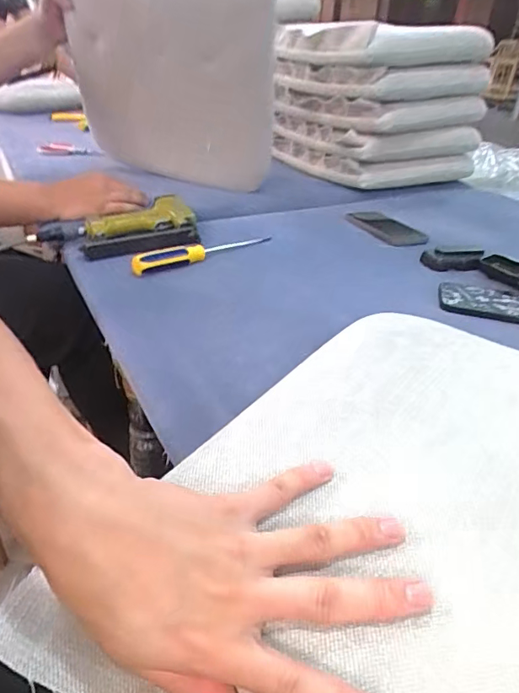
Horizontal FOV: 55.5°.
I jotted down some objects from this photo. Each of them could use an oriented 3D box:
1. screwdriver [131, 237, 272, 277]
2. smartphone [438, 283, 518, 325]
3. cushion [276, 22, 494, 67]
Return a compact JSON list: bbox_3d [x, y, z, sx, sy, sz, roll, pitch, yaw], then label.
[{"bbox_3d":[-0.081,-0.151,0.757,0.247,0.029,0.029,-25,43,-36],"label":"screwdriver"},{"bbox_3d":[0.322,-0.056,0.657,0.156,0.013,0.077,14,35,15],"label":"smartphone"},{"bbox_3d":[0.251,-0.655,1.071,0.373,0.067,0.347,-18,39,-30],"label":"cushion"}]

